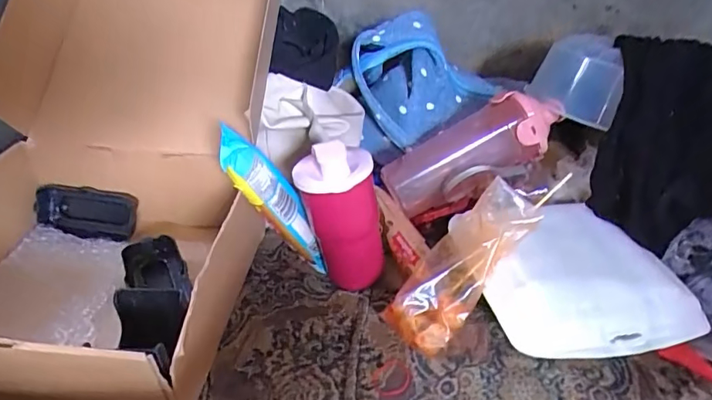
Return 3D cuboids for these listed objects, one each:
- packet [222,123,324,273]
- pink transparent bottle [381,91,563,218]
[{"bbox_3d":[-0.075,0.008,0.494,0.042,0.192,0.047,-34,40,-5],"label":"packet"},{"bbox_3d":[0.138,-0.062,0.591,0.209,0.066,0.083,-28,33,9],"label":"pink transparent bottle"}]

